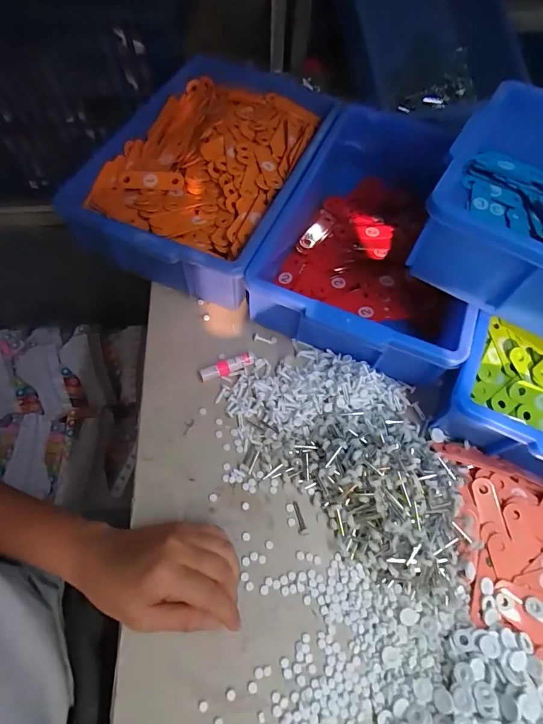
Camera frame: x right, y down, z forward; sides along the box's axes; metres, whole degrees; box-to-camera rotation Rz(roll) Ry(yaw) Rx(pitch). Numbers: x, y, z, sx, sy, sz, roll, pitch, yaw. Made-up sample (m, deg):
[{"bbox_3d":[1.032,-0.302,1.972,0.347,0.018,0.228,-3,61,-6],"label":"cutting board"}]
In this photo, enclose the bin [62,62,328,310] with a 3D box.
[{"bbox_3d":[-0.091,-0.300,0.559,0.284,0.102,0.450,18,64,7],"label":"bin"}]

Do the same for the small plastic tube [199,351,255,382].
[{"bbox_3d":[-0.054,0.005,0.461,0.067,0.017,0.015,-22,66,-12],"label":"small plastic tube"}]

